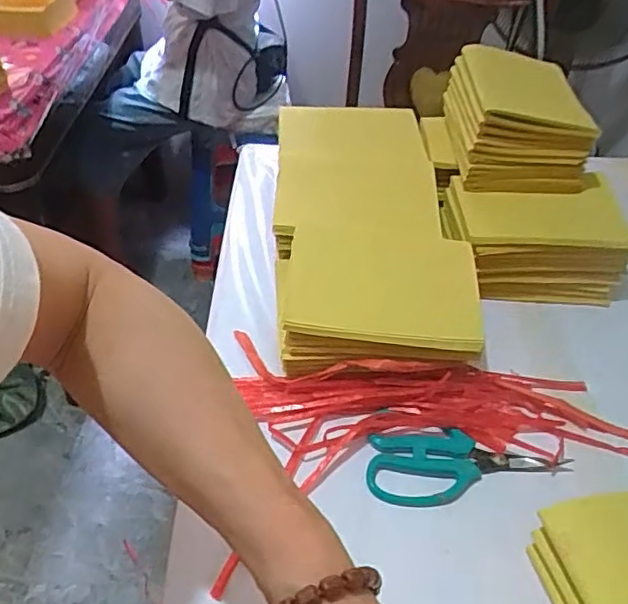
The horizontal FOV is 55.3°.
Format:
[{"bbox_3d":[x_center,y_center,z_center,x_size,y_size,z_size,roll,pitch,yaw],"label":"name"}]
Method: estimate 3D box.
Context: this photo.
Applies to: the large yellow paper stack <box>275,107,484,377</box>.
[{"bbox_3d":[0.046,-0.087,0.598,0.162,0.059,0.359,-1,43,-5],"label":"large yellow paper stack"}]

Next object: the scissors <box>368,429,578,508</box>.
[{"bbox_3d":[0.115,0.124,0.459,0.146,0.010,0.059,-2,43,-5],"label":"scissors"}]

